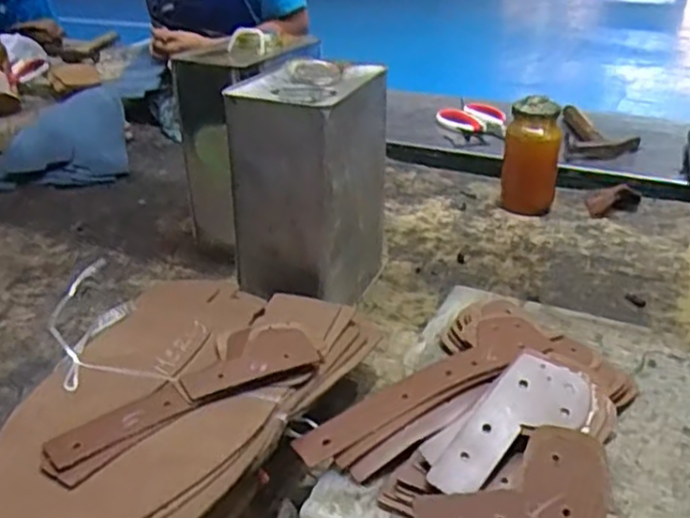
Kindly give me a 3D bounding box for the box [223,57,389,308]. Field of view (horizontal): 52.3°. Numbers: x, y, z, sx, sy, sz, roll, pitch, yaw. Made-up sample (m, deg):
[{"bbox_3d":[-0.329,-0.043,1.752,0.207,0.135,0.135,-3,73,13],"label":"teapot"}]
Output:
[{"bbox_3d":[-0.029,-0.063,0.695,0.105,0.228,0.157,11,31,23],"label":"box"}]

